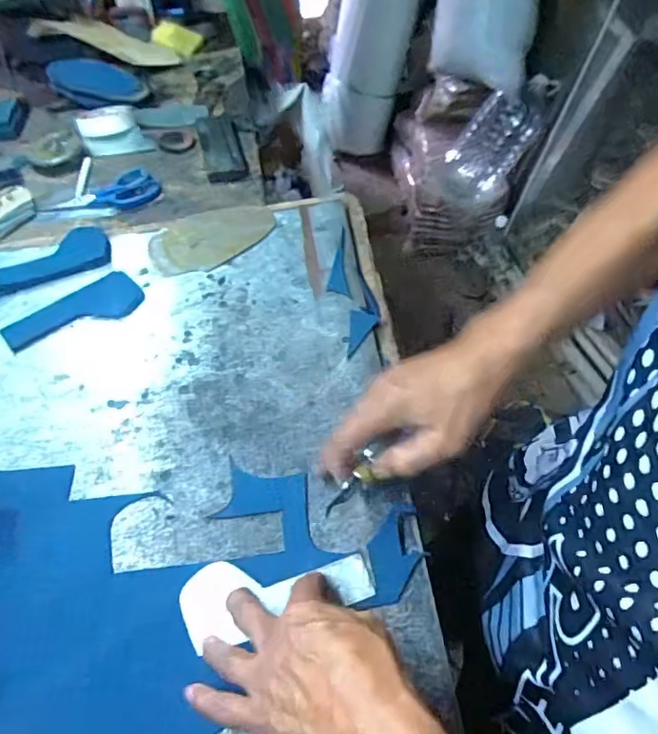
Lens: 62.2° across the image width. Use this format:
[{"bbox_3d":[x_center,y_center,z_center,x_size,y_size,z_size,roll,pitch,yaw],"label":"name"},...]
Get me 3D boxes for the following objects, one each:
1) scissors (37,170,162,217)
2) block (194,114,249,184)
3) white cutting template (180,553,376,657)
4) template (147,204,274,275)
[{"bbox_3d":[-0.296,-0.217,0.718,0.143,0.006,0.071,-32,61,-17],"label":"scissors"},{"bbox_3d":[-0.155,-0.318,0.786,0.056,0.019,0.169,-10,56,-12],"label":"block"},{"bbox_3d":[-0.040,0.160,0.401,0.135,0.006,0.056,-15,54,-8],"label":"white cutting template"},{"bbox_3d":[-0.135,-0.151,0.625,0.141,0.008,0.089,-27,60,-12],"label":"template"}]

